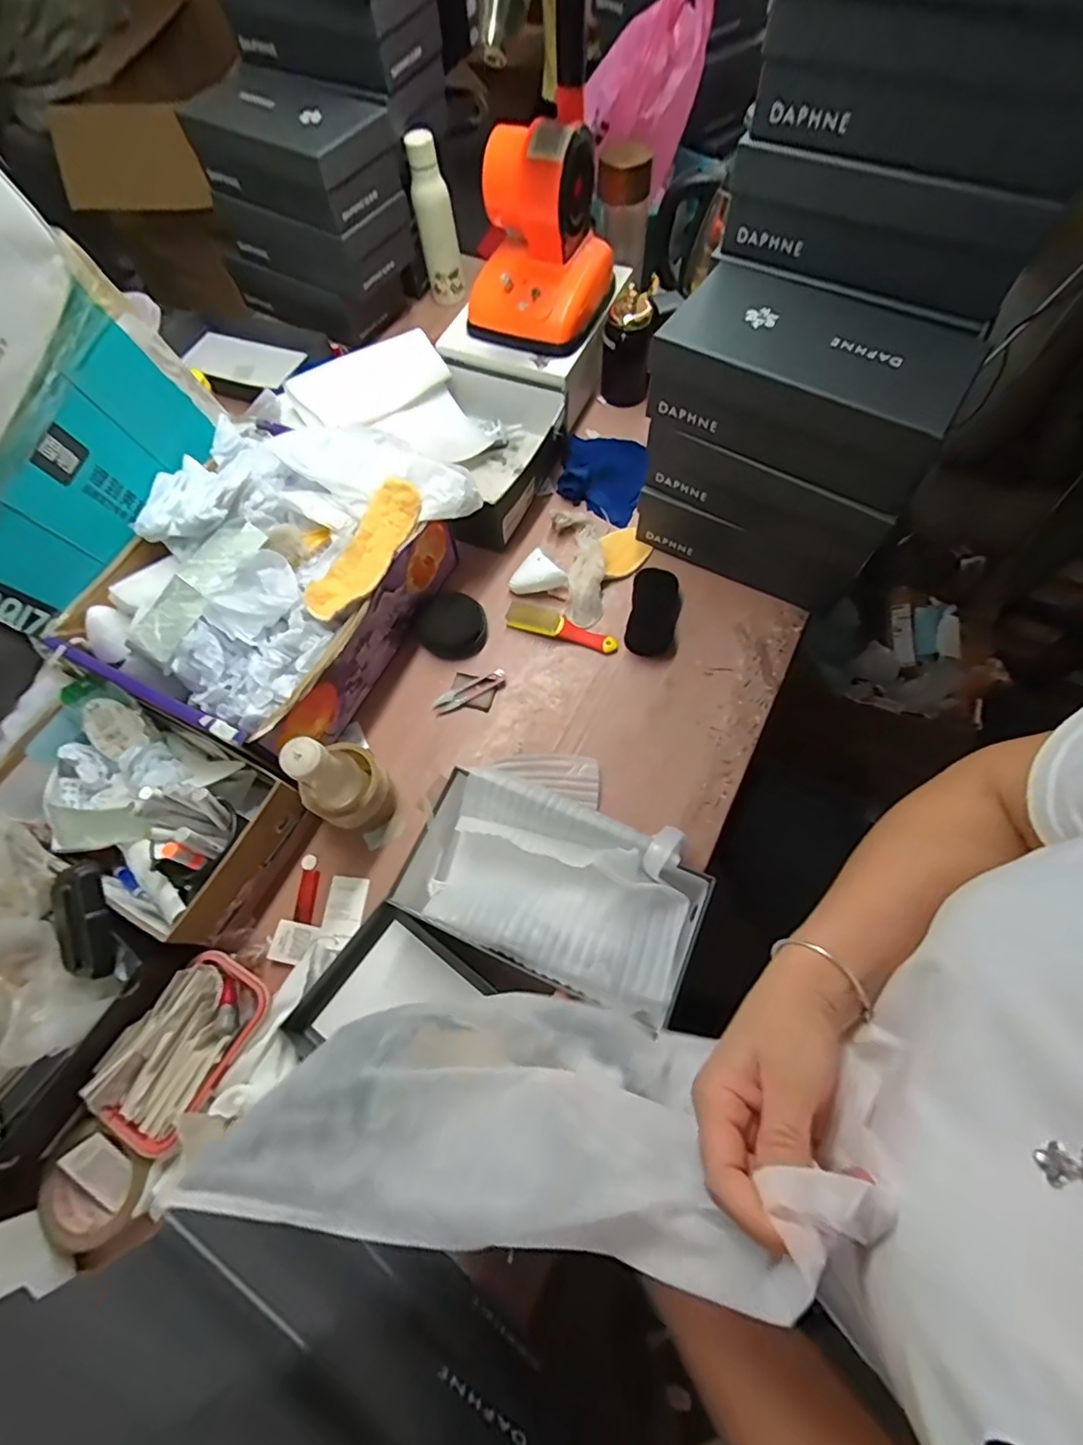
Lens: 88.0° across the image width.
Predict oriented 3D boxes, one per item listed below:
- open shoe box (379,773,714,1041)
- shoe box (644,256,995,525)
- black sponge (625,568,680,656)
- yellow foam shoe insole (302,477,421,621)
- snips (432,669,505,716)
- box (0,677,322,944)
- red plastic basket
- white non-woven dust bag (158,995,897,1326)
[{"bbox_3d":[0.016,0.174,0.603,0.291,0.091,0.176,22,69,11],"label":"open shoe box"},{"bbox_3d":[0.292,-0.378,0.613,0.303,0.095,0.182,27,70,13],"label":"shoe box"},{"bbox_3d":[0.155,-0.154,0.774,0.065,0.027,0.119,9,67,6],"label":"black sponge"},{"bbox_3d":[-0.206,-0.203,0.665,0.063,0.030,0.197,23,69,12],"label":"yellow foam shoe insole"},{"bbox_3d":[-0.095,-0.040,0.746,0.102,0.015,0.027,-25,68,-8],"label":"snips"},{"bbox_3d":[-0.445,0.090,0.625,0.314,0.139,0.181,25,70,12],"label":"box"},{"bbox_3d":[-0.351,0.323,0.556,0.096,0.066,0.162,31,71,14],"label":"red plastic basket"},{"bbox_3d":[-0.009,0.211,0.302,0.283,0.128,0.103,9,67,6],"label":"white non-woven dust bag"}]

